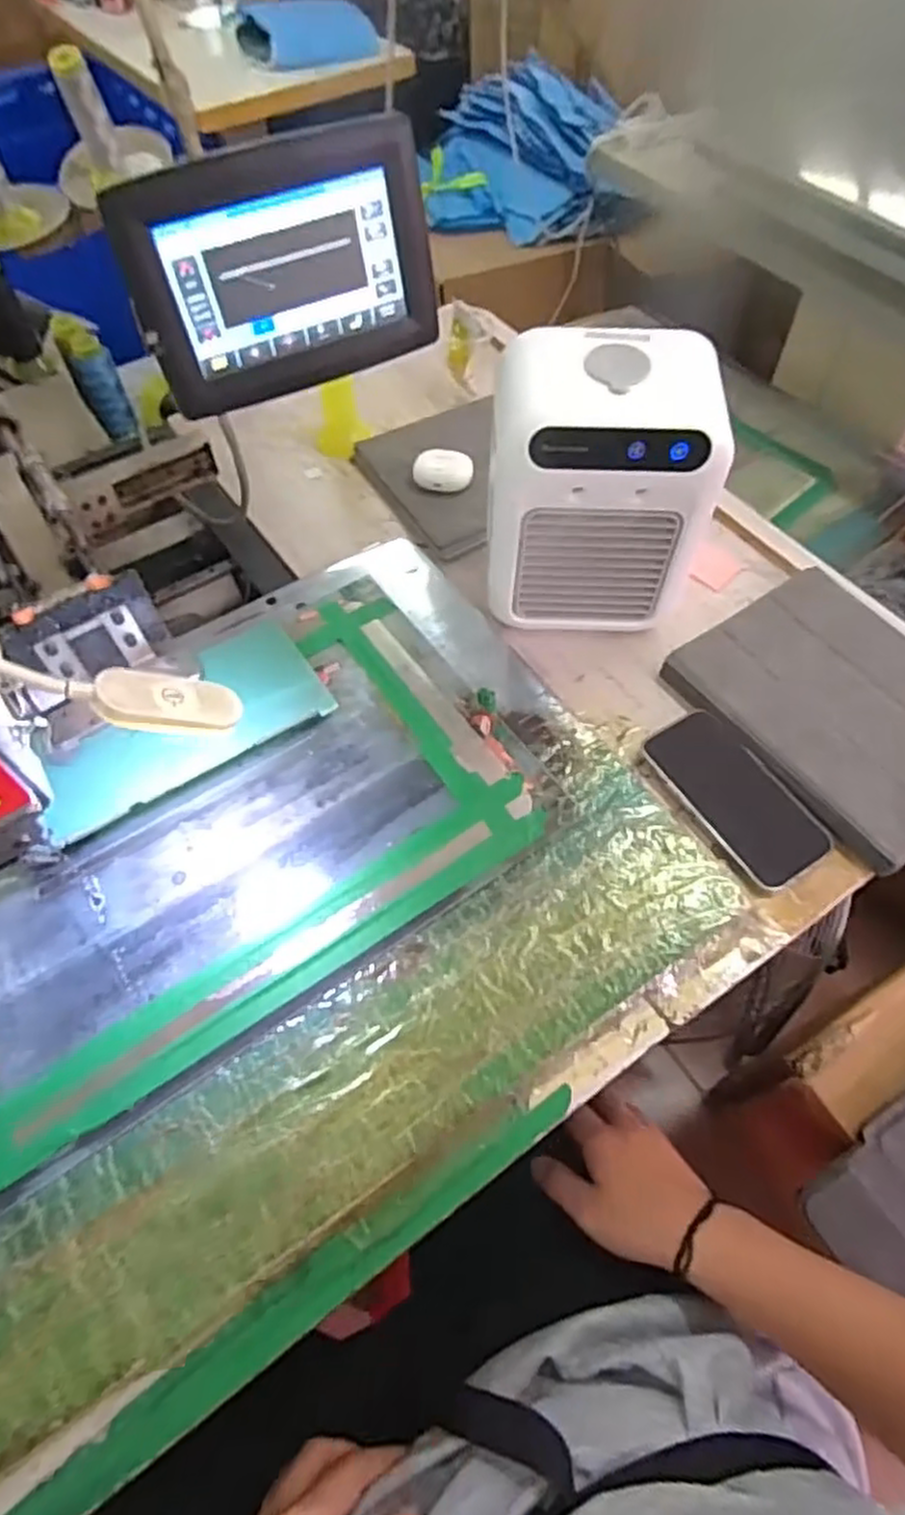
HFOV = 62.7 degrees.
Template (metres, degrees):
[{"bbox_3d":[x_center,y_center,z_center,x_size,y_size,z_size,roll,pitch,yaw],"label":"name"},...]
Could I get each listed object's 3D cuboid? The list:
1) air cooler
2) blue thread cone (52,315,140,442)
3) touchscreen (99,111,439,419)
[{"bbox_3d":[0.111,-0.206,0.581,0.159,0.204,0.101,1,58,2],"label":"air cooler"},{"bbox_3d":[-0.436,-0.465,0.907,0.053,0.047,0.153,-26,105,-14],"label":"blue thread cone"},{"bbox_3d":[-0.115,-0.330,0.507,0.204,0.136,0.036,-24,46,-13],"label":"touchscreen"}]

